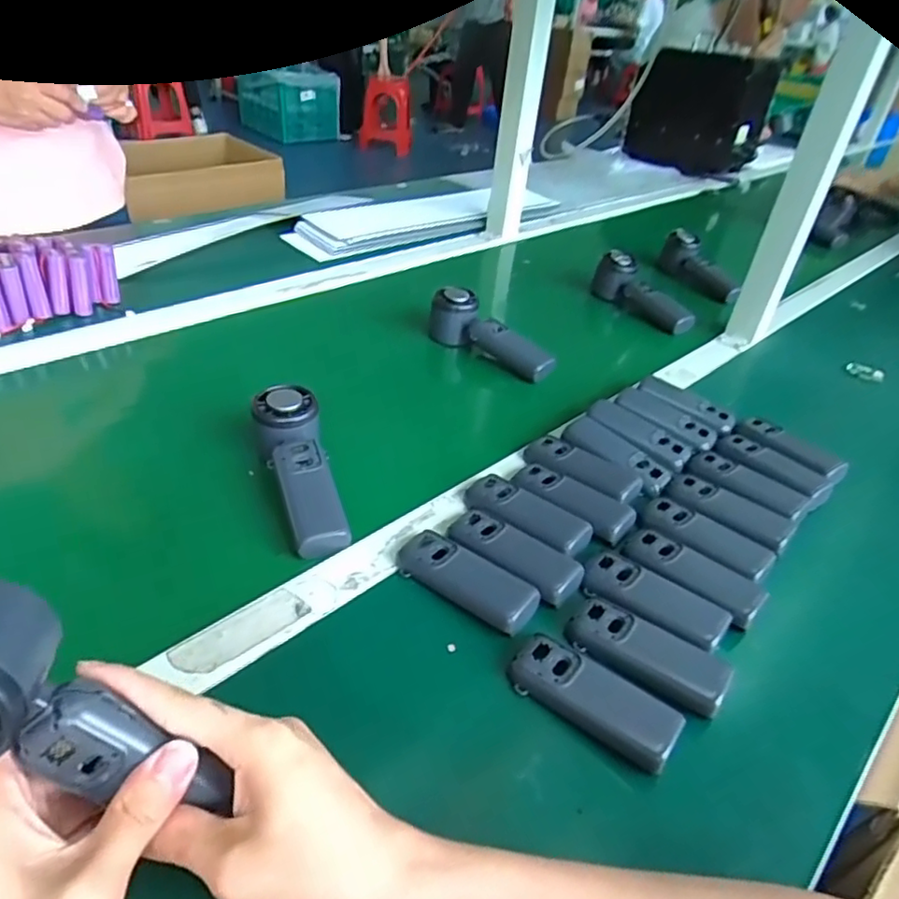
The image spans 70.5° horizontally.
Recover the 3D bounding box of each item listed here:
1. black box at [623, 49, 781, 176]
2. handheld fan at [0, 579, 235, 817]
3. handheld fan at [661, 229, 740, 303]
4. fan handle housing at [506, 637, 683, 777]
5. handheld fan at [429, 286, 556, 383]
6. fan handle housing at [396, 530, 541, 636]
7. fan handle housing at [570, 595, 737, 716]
[{"bbox_3d":[0.585,-0.806,1.520,0.315,0.263,0.075,29,51,28],"label":"black box"},{"bbox_3d":[-0.157,0.112,0.268,0.049,0.143,0.063,-28,31,22],"label":"handheld fan"},{"bbox_3d":[0.386,-0.279,0.971,0.050,0.061,0.164,-3,39,-14],"label":"handheld fan"},{"bbox_3d":[0.088,0.153,0.393,0.104,0.017,0.037,29,42,25],"label":"fan handle housing"},{"bbox_3d":[0.047,-0.132,0.736,0.164,0.058,0.040,33,44,29],"label":"handheld fan"},{"bbox_3d":[0.012,0.092,0.457,0.108,0.016,0.037,29,42,25],"label":"fan handle housing"},{"bbox_3d":[0.131,0.135,0.424,0.101,0.019,0.040,25,41,22],"label":"fan handle housing"}]

